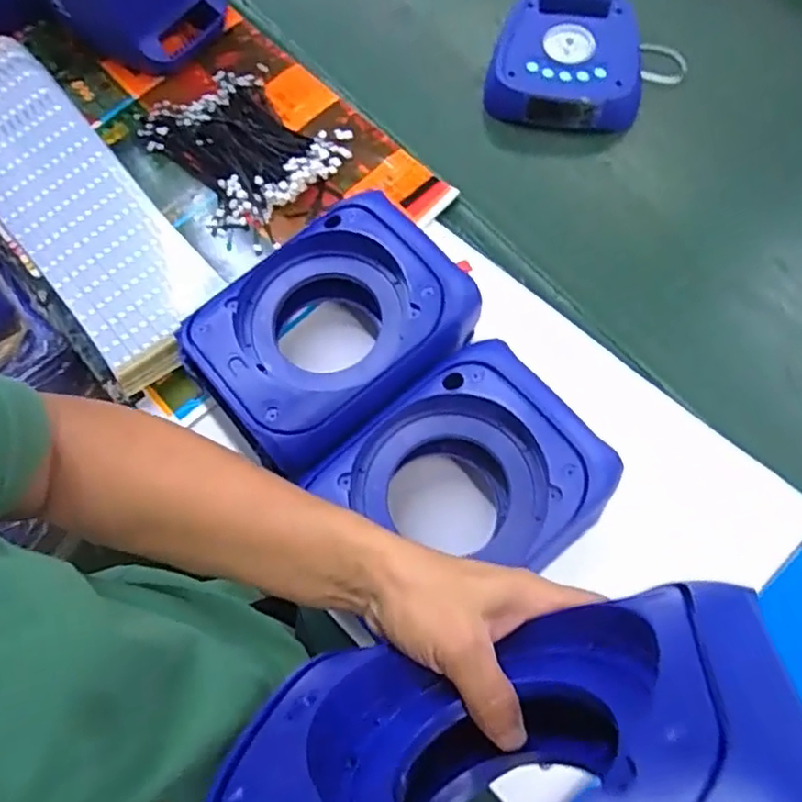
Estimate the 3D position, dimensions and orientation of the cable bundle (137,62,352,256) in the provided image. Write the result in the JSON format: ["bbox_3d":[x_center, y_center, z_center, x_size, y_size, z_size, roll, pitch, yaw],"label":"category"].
[{"bbox_3d":[-0.178,-0.281,0.694,0.213,0.017,0.165,38,78,16],"label":"cable bundle"}]

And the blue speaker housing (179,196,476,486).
[{"bbox_3d":[-0.054,-0.056,0.576,0.226,0.087,0.171,-38,72,-8],"label":"blue speaker housing"}]

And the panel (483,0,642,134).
[{"bbox_3d":[0.180,-0.379,0.715,0.158,0.048,0.167,6,71,7],"label":"panel"}]

